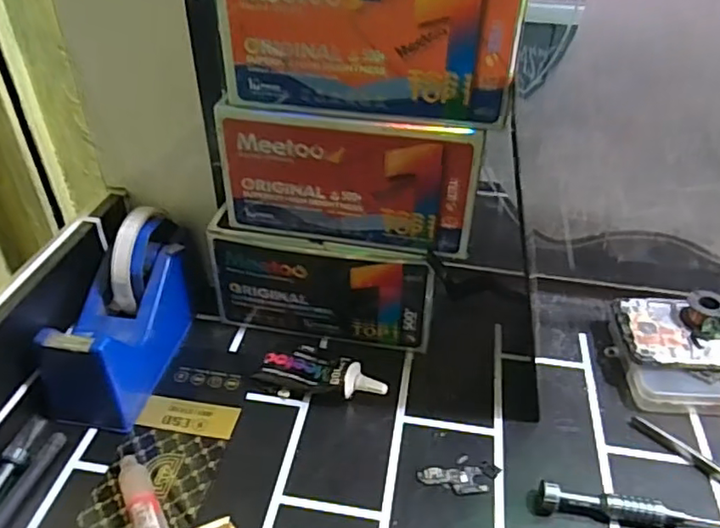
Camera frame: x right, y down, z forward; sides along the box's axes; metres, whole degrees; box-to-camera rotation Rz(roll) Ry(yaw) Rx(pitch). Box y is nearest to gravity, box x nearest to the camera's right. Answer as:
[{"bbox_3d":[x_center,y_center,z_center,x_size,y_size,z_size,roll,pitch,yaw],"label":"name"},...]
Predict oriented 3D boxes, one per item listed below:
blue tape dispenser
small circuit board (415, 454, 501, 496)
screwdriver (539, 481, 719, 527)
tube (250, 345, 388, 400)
[{"bbox_3d":[-0.177,0.034,0.444,0.061,0.102,0.149,8,39,9],"label":"blue tape dispenser"},{"bbox_3d":[0.065,0.141,0.392,0.052,0.005,0.028,5,37,7],"label":"small circuit board"},{"bbox_3d":[0.166,0.152,0.363,0.109,0.018,0.013,7,39,7],"label":"screwdriver"},{"bbox_3d":[-0.029,0.081,0.448,0.099,0.025,0.042,7,39,7],"label":"tube"}]

